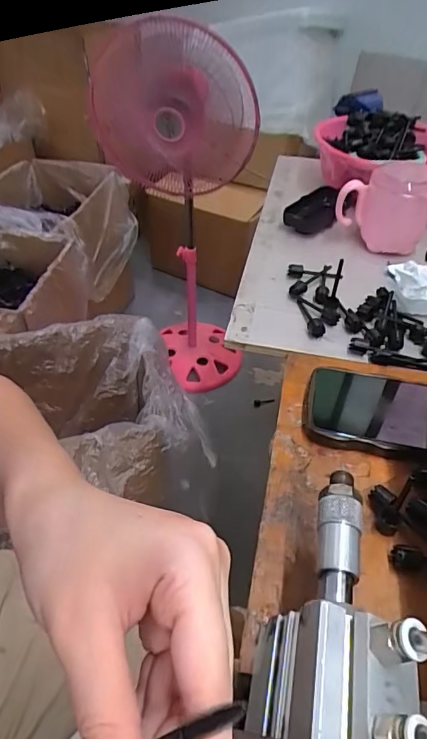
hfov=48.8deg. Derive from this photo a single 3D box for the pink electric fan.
[{"bbox_3d":[-0.091,-0.374,1.215,0.321,0.866,0.350,-7,46,-9],"label":"pink electric fan"}]

